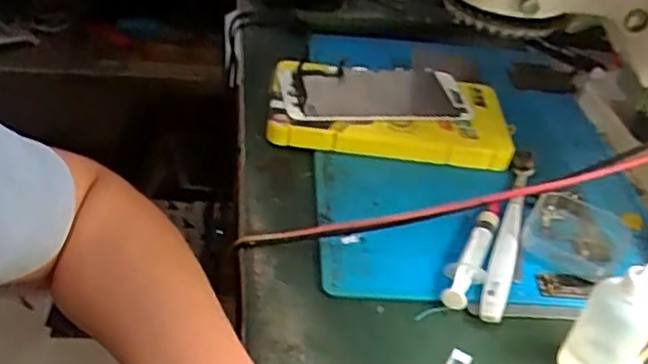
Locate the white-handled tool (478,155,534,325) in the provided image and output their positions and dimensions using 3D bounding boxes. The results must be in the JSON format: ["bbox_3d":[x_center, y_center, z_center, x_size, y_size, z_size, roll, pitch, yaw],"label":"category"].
[{"bbox_3d":[0.129,0.032,0.462,0.017,0.022,0.168,17,39,12],"label":"white-handled tool"}]

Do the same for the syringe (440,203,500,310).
[{"bbox_3d":[0.099,0.045,0.437,0.024,0.016,0.099,20,40,15],"label":"syringe"}]

